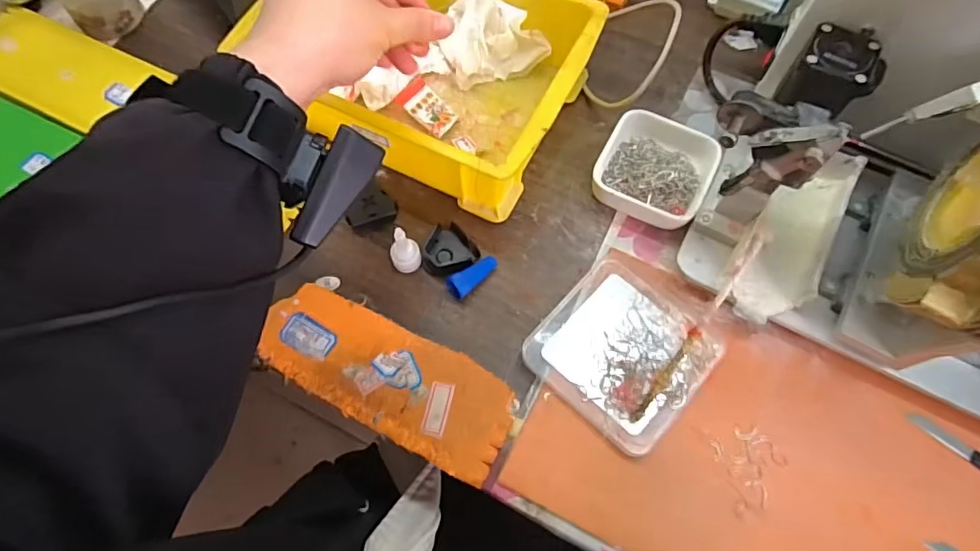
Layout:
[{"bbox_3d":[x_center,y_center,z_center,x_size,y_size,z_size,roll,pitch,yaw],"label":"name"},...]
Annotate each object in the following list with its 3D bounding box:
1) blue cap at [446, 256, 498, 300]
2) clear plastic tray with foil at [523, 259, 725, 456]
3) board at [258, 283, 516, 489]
[{"bbox_3d":[-0.012,0.000,0.399,0.041,0.016,0.016,-43,74,-16],"label":"blue cap"},{"bbox_3d":[0.092,0.051,0.377,0.107,0.014,0.108,41,73,15],"label":"clear plastic tray with foil"},{"bbox_3d":[-0.070,0.069,0.372,0.176,0.014,0.067,26,70,10],"label":"board"}]

